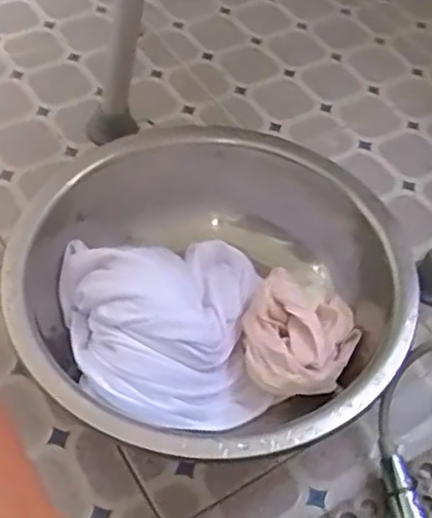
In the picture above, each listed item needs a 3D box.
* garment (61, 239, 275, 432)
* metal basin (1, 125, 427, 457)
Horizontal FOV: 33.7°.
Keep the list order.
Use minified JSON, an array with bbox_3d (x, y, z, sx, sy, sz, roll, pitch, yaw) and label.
[{"bbox_3d":[-0.041,0.060,0.595,0.164,0.087,0.163,-4,51,-7],"label":"garment"},{"bbox_3d":[-0.008,0.026,0.609,0.318,0.096,0.320,3,50,-3],"label":"metal basin"}]

